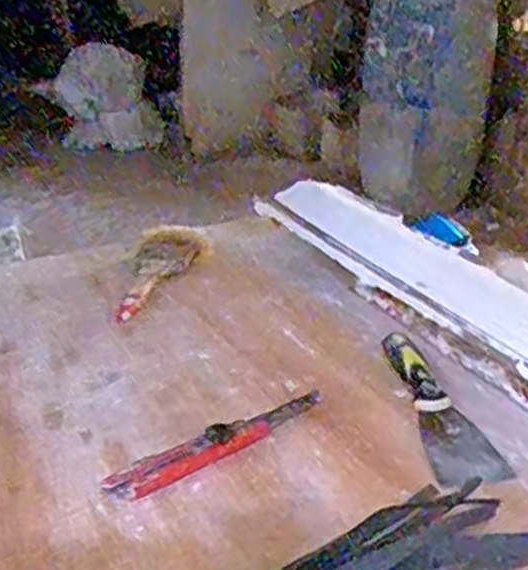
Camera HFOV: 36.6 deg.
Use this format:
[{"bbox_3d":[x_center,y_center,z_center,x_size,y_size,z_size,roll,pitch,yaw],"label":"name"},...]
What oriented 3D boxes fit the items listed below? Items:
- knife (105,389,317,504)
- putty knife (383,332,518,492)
[{"bbox_3d":[-0.032,0.121,0.622,0.198,0.009,0.032,-18,33,-34],"label":"knife"},{"bbox_3d":[0.144,0.099,0.665,0.055,0.032,0.173,-5,28,-12],"label":"putty knife"}]

